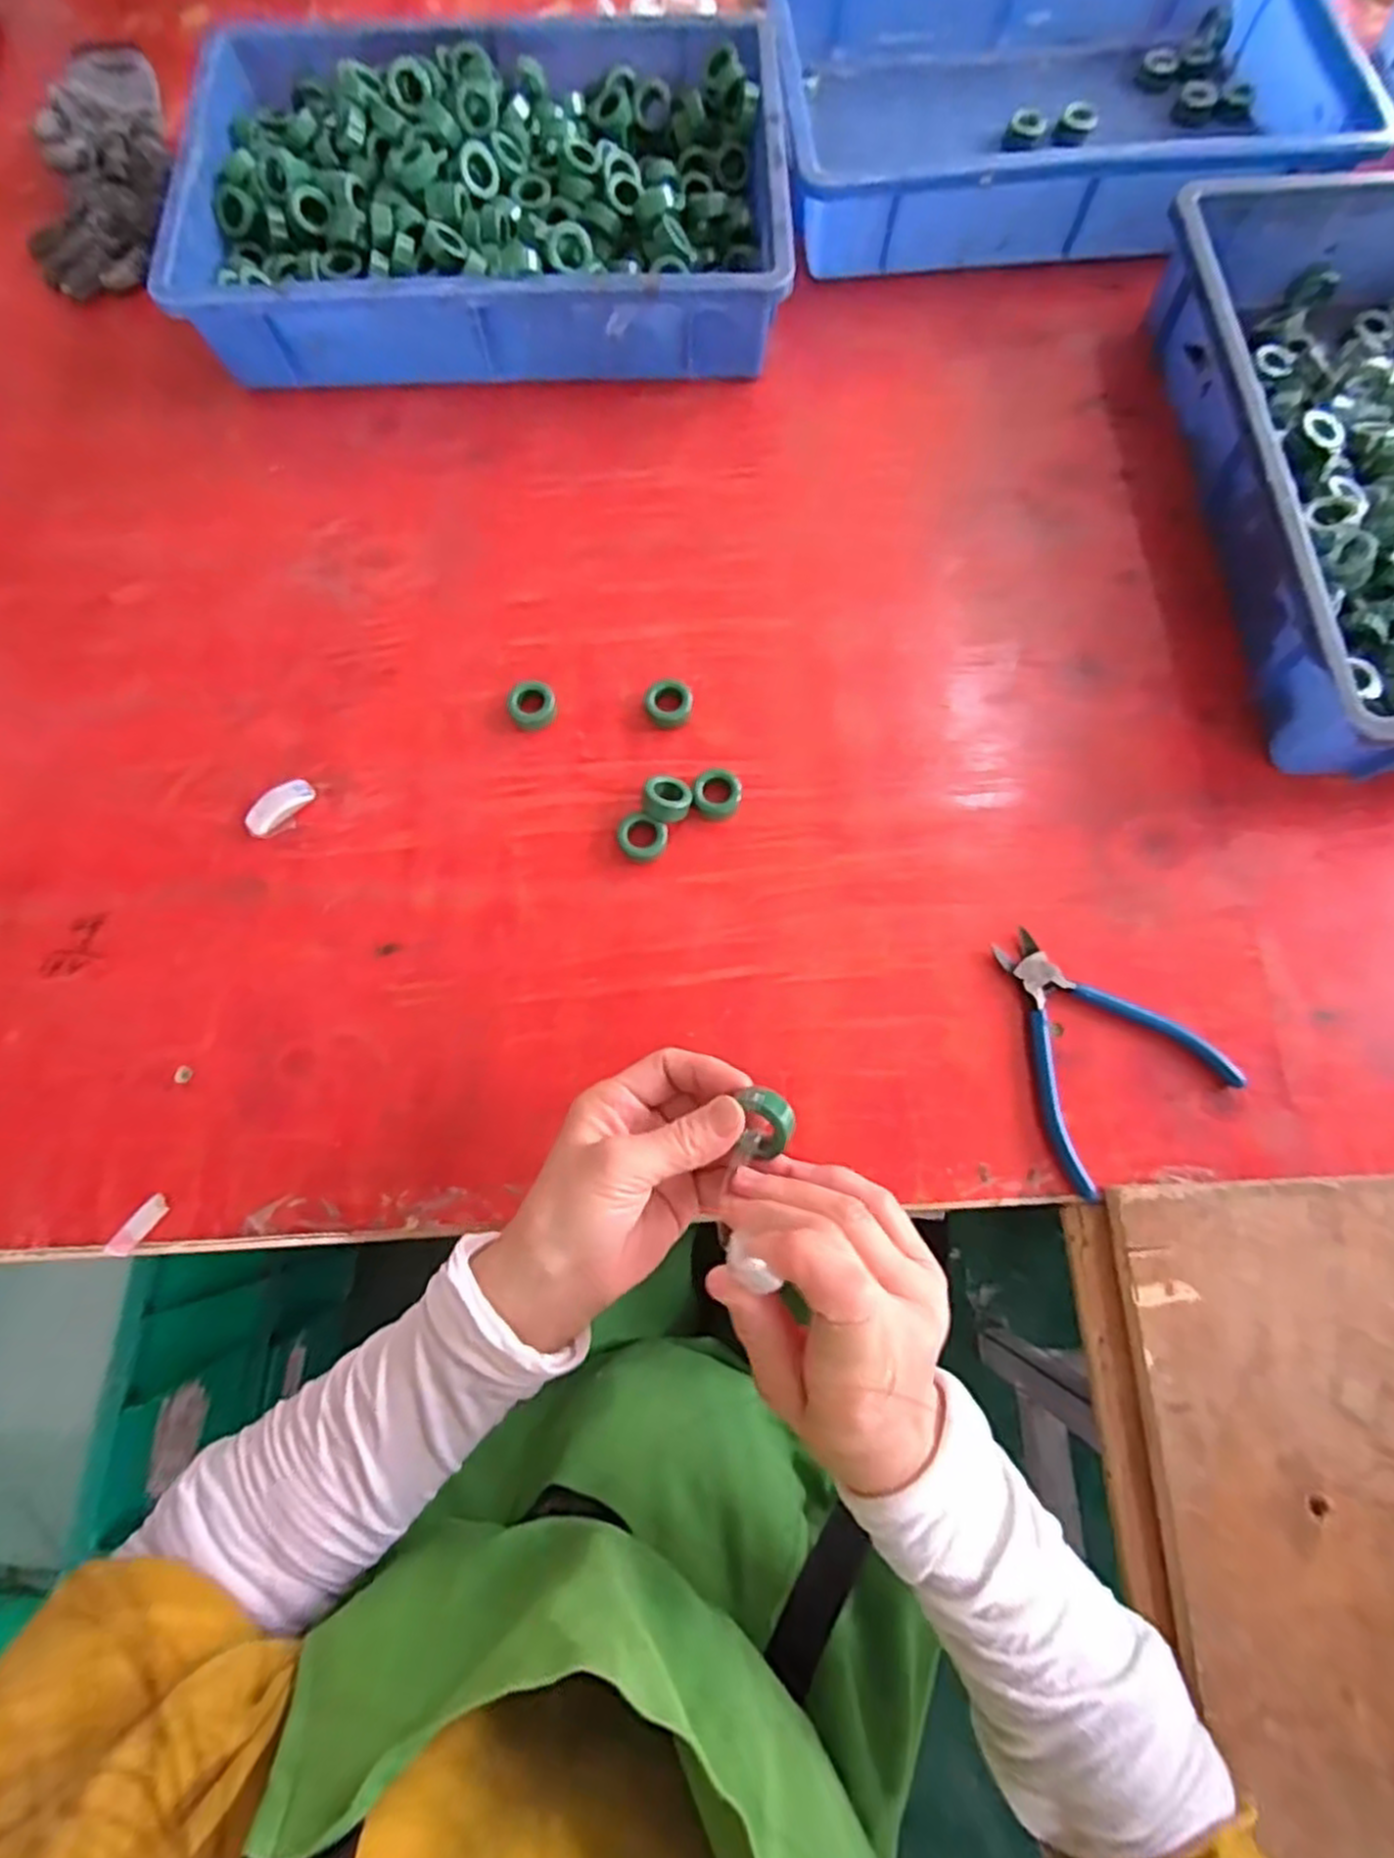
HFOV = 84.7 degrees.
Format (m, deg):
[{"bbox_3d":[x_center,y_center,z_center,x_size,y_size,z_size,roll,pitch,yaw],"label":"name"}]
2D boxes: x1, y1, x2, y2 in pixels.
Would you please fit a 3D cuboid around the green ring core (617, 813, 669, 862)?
[{"bbox_3d":[-0.033,-0.057,0.477,0.030,0.013,0.028,0,73,0],"label":"green ring core"}]

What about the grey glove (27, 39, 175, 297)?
[{"bbox_3d":[-0.495,-0.644,0.645,0.090,0.040,0.271,-9,73,-2],"label":"grey glove"}]

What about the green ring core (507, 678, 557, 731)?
[{"bbox_3d":[-0.108,-0.147,0.502,0.030,0.014,0.032,0,73,0],"label":"green ring core"}]

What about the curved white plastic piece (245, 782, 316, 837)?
[{"bbox_3d":[-0.268,-0.079,0.488,0.019,0.009,0.046,42,78,12],"label":"curved white plastic piece"}]

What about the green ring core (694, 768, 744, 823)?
[{"bbox_3d":[0.013,-0.084,0.484,0.029,0.013,0.031,0,73,0],"label":"green ring core"}]

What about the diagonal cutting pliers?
[{"bbox_3d":[0.225,0.064,0.443,0.116,0.011,0.137,-34,76,-9],"label":"diagonal cutting pliers"}]

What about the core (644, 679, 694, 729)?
[{"bbox_3d":[-0.018,-0.147,0.501,0.031,0.014,0.029,0,73,0],"label":"core"}]

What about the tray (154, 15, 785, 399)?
[{"bbox_3d":[-0.156,-0.560,0.592,0.432,0.085,0.296,-2,73,0],"label":"tray"}]

